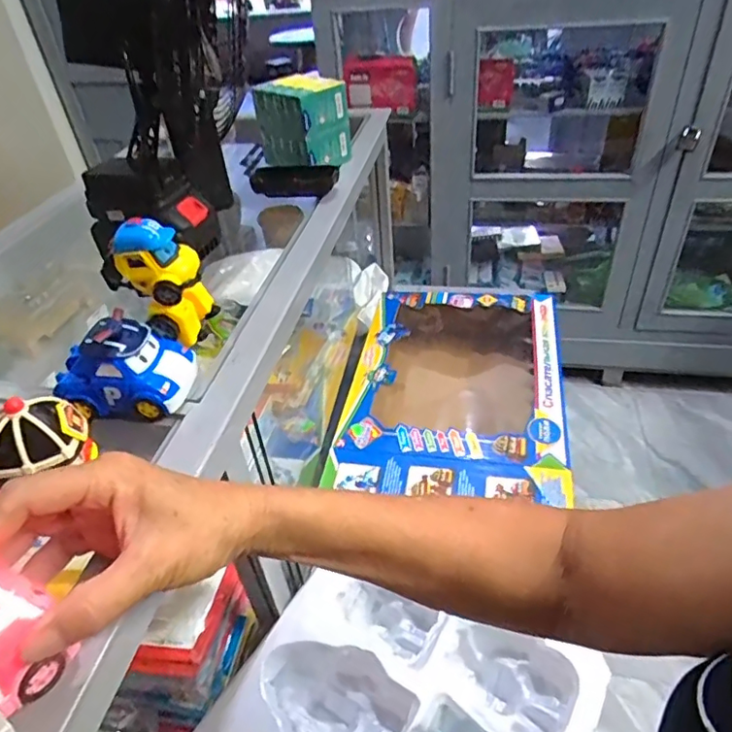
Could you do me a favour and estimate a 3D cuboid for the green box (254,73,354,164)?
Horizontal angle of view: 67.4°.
[{"bbox_3d":[-0.085,-0.334,0.754,0.085,0.101,0.097,-35,47,-30],"label":"green box"}]

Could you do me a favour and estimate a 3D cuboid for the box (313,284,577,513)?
[{"bbox_3d":[0.137,0.057,0.848,0.297,0.131,0.440,4,40,12],"label":"box"}]

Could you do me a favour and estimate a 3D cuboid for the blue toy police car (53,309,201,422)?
[{"bbox_3d":[-0.176,-0.002,0.400,0.092,0.059,0.057,-3,39,4],"label":"blue toy police car"}]

